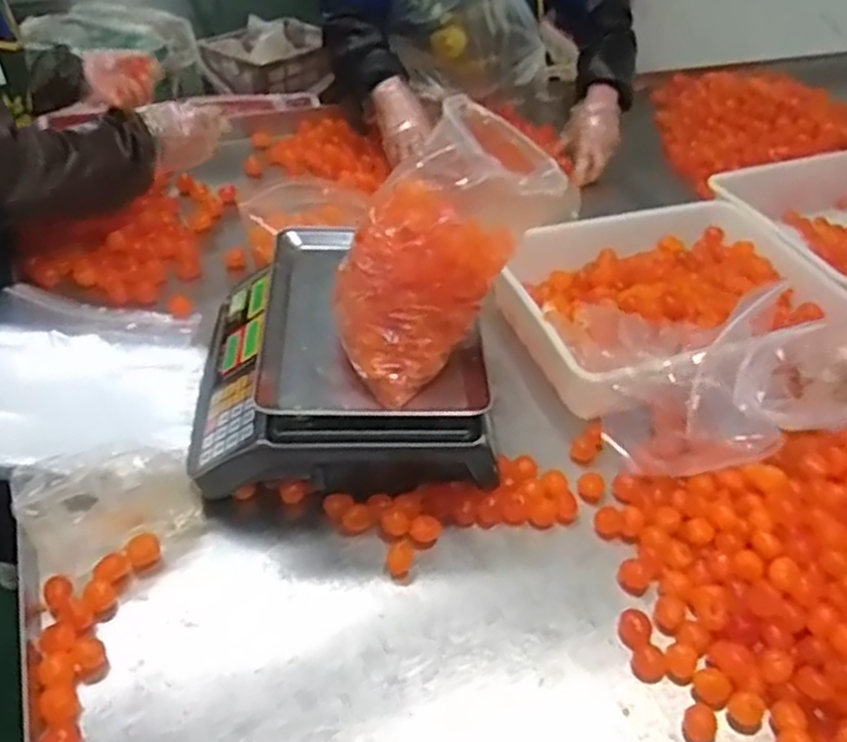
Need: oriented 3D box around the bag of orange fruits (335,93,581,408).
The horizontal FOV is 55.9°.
[{"bbox_3d":[0.026,-0.120,0.804,0.217,0.226,0.153,-28,51,-31],"label":"bag of orange fruits"}]

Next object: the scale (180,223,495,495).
[{"bbox_3d":[-0.096,-0.028,0.927,0.326,0.103,0.330,-1,42,-6],"label":"scale"}]

